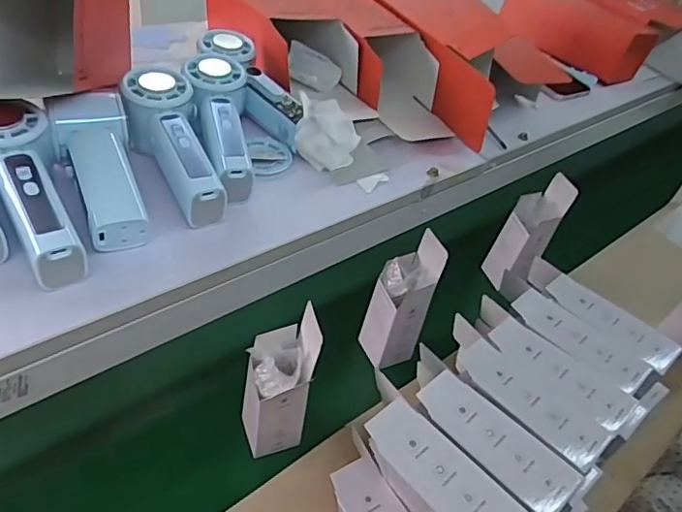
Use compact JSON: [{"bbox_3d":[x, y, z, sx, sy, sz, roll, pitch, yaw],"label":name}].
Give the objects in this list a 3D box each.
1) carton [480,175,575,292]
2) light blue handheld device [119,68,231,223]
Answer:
[{"bbox_3d":[0.373,-0.043,1.084,0.093,0.255,0.068,45,28,28],"label":"carton"},{"bbox_3d":[-0.135,-0.088,0.457,0.055,0.049,0.153,-18,64,-26],"label":"light blue handheld device"}]

